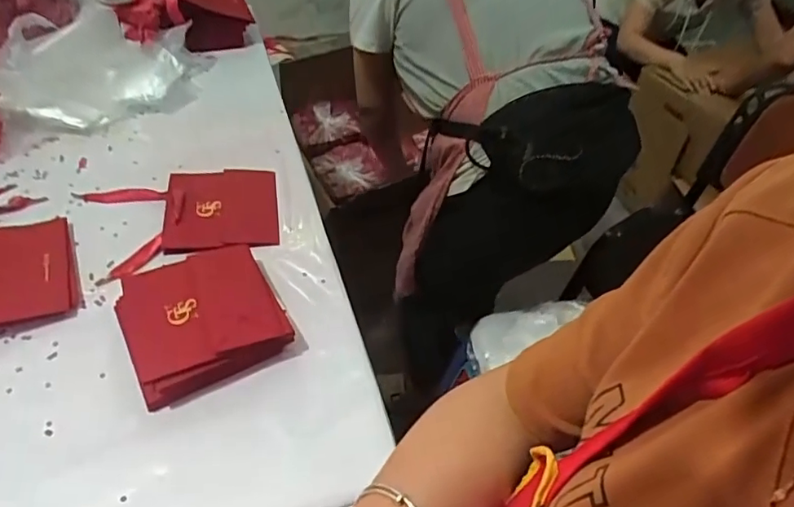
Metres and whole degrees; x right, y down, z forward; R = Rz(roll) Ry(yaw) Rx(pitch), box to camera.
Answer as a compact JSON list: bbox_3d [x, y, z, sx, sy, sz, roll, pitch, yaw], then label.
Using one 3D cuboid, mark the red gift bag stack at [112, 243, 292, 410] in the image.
[{"bbox_3d":[-0.208,0.067,0.577,0.153,0.048,0.151,-23,54,-22],"label":"red gift bag stack"}]

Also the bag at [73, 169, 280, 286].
[{"bbox_3d":[-0.269,-0.050,0.688,0.234,0.017,0.154,-12,50,-14],"label":"bag"}]

